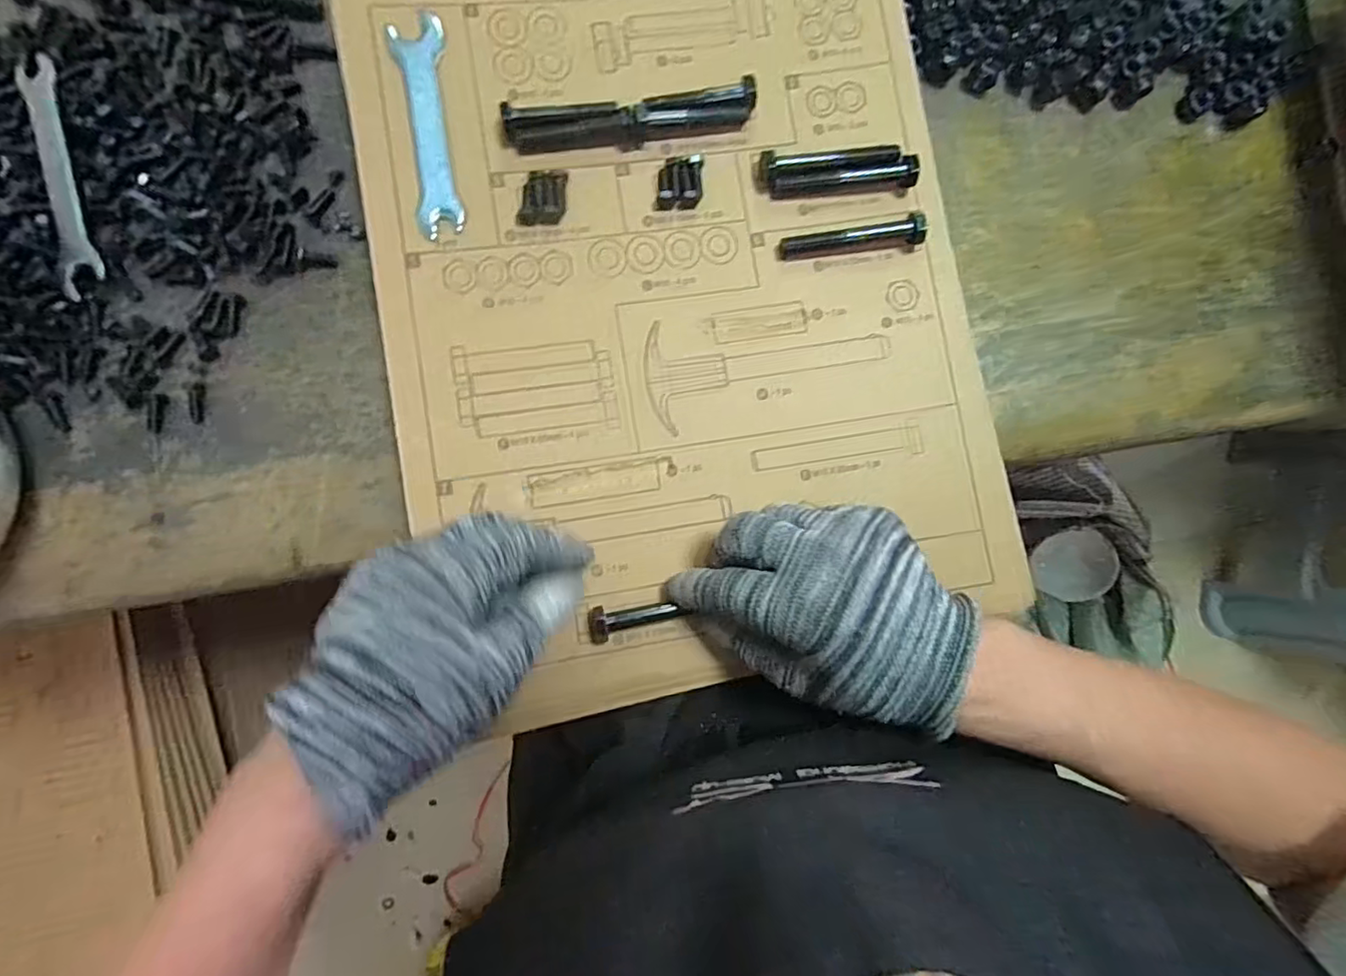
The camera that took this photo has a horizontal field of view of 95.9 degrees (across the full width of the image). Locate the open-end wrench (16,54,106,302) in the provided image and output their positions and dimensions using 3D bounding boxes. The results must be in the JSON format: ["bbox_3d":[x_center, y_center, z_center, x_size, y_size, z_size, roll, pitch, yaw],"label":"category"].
[{"bbox_3d":[-0.300,-0.152,0.297,0.020,0.004,0.111,-11,94,-4],"label":"open-end wrench"}]

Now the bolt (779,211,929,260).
[{"bbox_3d":[0.095,-0.132,0.323,0.074,0.013,0.015,-7,88,7],"label":"bolt"}]

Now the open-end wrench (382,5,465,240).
[{"bbox_3d":[-0.124,-0.186,0.309,0.026,0.005,0.117,-10,89,-5],"label":"open-end wrench"}]

